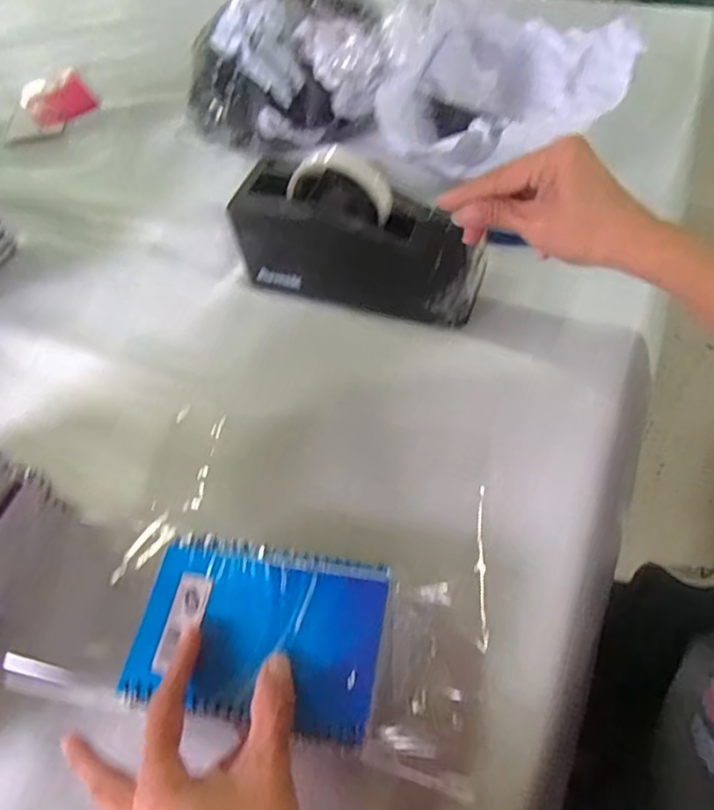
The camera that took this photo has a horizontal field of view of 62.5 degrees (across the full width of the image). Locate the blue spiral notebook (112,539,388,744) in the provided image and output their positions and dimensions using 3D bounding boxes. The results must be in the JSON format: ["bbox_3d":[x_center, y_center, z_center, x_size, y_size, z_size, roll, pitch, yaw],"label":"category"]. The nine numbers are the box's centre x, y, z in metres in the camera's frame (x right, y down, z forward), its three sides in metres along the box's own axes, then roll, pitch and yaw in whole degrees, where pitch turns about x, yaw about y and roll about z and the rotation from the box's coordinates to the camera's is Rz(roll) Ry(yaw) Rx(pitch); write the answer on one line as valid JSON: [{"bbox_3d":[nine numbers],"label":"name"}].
[{"bbox_3d":[-0.053,0.120,0.319,0.131,0.008,0.090,7,56,9],"label":"blue spiral notebook"}]

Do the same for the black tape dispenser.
[{"bbox_3d":[0.002,-0.139,0.491,0.207,0.116,0.065,15,58,14],"label":"black tape dispenser"}]

